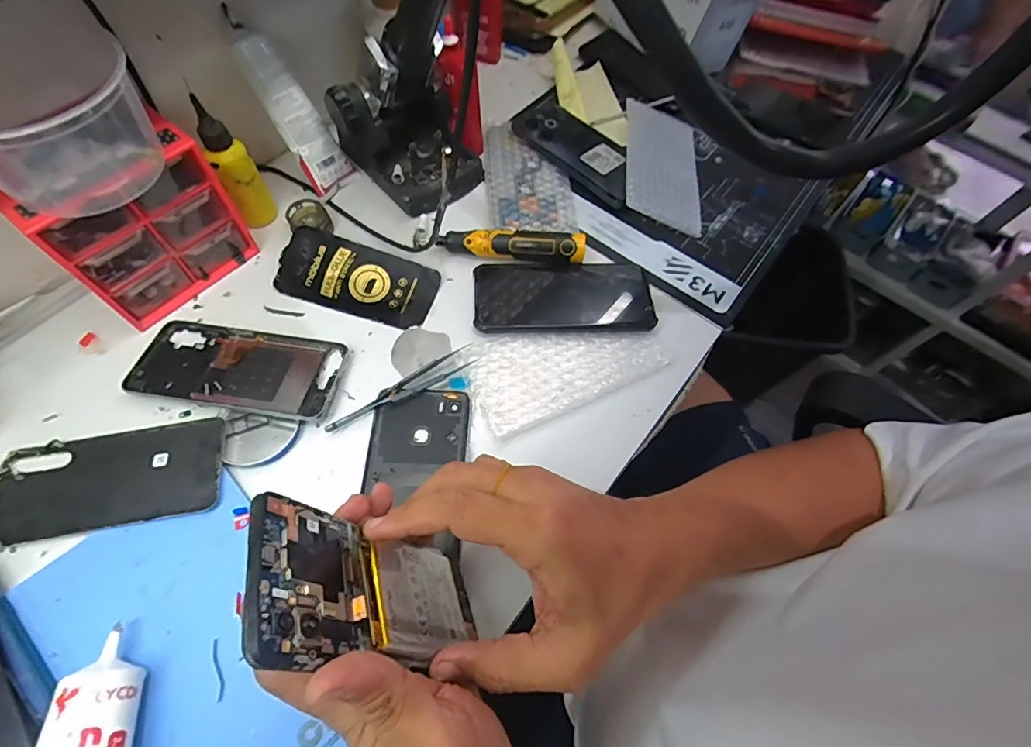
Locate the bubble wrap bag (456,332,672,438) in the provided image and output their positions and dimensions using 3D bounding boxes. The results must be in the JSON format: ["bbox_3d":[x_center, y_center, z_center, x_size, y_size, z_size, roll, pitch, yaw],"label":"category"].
[{"bbox_3d":[0.041,-0.012,0.412,0.166,0.009,0.084,-22,65,-15],"label":"bubble wrap bag"}]

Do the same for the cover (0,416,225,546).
[{"bbox_3d":[-0.296,0.075,0.341,0.155,0.010,0.073,-7,62,-8],"label":"cover"}]

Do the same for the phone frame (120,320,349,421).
[{"bbox_3d":[-0.227,-0.004,0.389,0.164,0.014,0.074,10,61,1],"label":"phone frame"}]

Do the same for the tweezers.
[{"bbox_3d":[-0.093,0.014,0.389,0.130,0.010,0.022,-29,67,-18],"label":"tweezers"}]

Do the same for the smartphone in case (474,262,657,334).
[{"bbox_3d":[0.045,-0.075,0.436,0.161,0.013,0.081,-1,61,-4],"label":"smartphone in case"}]

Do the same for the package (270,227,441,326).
[{"bbox_3d":[-0.148,-0.090,0.440,0.143,0.009,0.071,18,72,0],"label":"package"}]

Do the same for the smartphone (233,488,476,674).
[{"bbox_3d":[-0.065,0.107,0.236,0.007,0.148,0.069,-36,50,10],"label":"smartphone"}]

